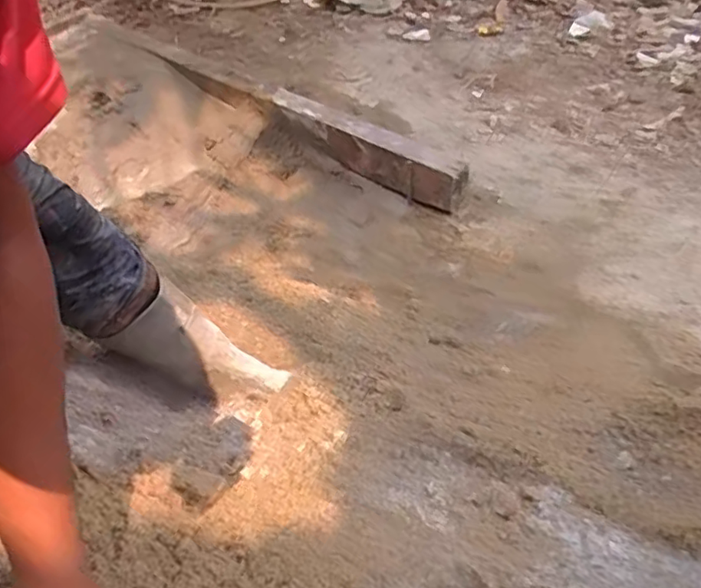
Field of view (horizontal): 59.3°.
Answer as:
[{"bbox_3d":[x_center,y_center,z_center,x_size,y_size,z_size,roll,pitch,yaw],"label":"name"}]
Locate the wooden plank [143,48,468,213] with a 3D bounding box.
[{"bbox_3d":[0.018,-0.376,1.557,0.605,0.123,0.067,31,46,30],"label":"wooden plank"}]

